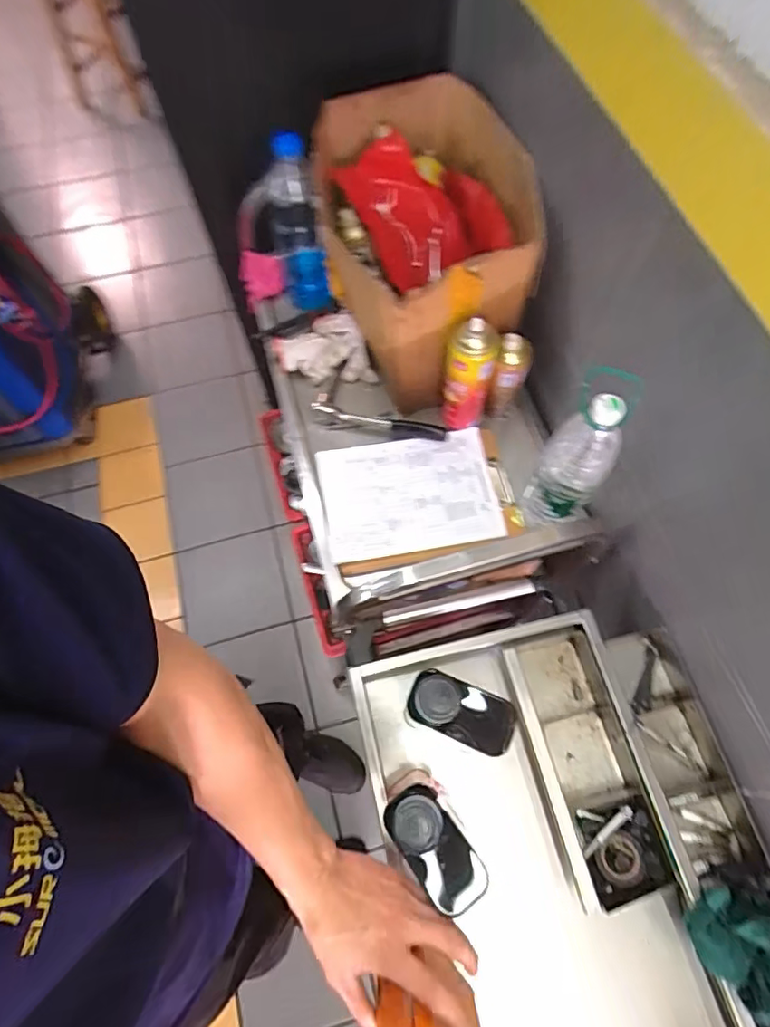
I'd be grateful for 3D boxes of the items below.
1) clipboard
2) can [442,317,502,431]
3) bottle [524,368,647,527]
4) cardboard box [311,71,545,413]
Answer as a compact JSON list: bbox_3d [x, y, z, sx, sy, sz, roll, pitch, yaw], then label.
[{"bbox_3d":[0.056,-0.030,0.920,0.318,0.025,0.227,-10,66,-5],"label":"clipboard"},{"bbox_3d":[0.135,-0.223,0.878,0.075,0.234,0.073,0,66,0],"label":"can"},{"bbox_3d":[0.262,-0.064,0.759,0.087,0.320,0.087,34,71,14],"label":"bottle"},{"bbox_3d":[0.074,-0.445,0.921,0.304,0.343,0.418,-11,67,-4],"label":"cardboard box"}]

